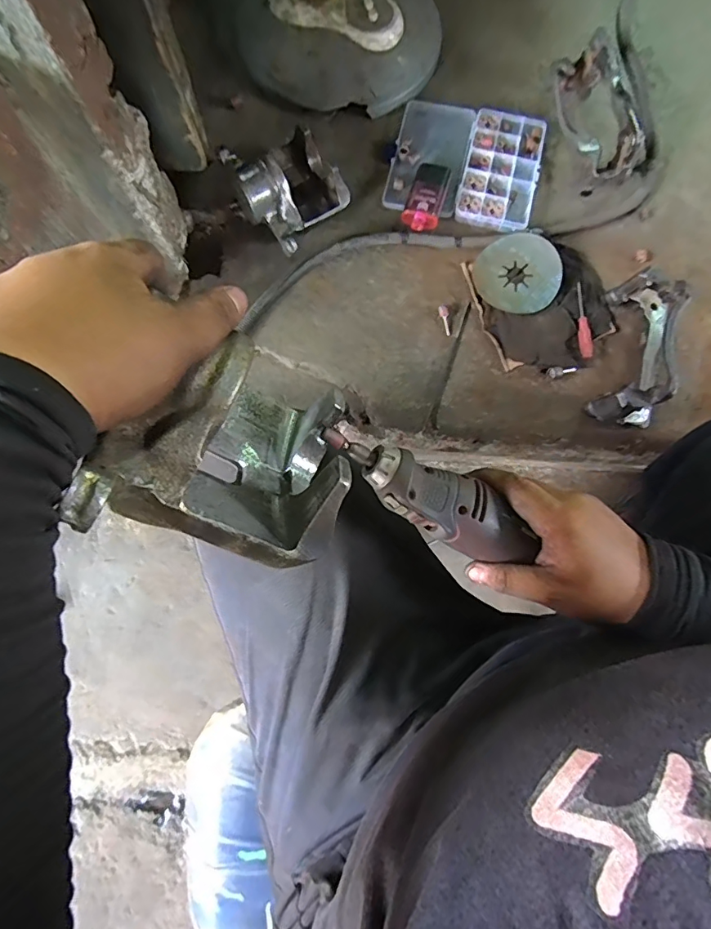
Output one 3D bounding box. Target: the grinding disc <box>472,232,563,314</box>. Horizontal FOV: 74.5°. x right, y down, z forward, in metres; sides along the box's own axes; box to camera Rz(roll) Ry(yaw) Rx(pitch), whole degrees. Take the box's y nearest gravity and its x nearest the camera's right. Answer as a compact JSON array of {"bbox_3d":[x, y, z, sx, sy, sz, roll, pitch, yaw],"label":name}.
[{"bbox_3d":[0.210,-0.248,0.609,0.107,0.008,0.103,0,87,5],"label":"grinding disc"}]

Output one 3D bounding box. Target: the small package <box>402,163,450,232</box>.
[{"bbox_3d":[0.094,-0.358,0.625,0.046,0.031,0.100,13,78,2],"label":"small package"}]

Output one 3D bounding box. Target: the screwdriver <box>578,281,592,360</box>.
[{"bbox_3d":[0.290,-0.185,0.600,0.014,0.016,0.101,-2,78,-2],"label":"screwdriver"}]

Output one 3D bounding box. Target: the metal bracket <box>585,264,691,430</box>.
[{"bbox_3d":[0.342,-0.139,0.564,0.082,0.075,0.181,10,78,1],"label":"metal bracket"}]

